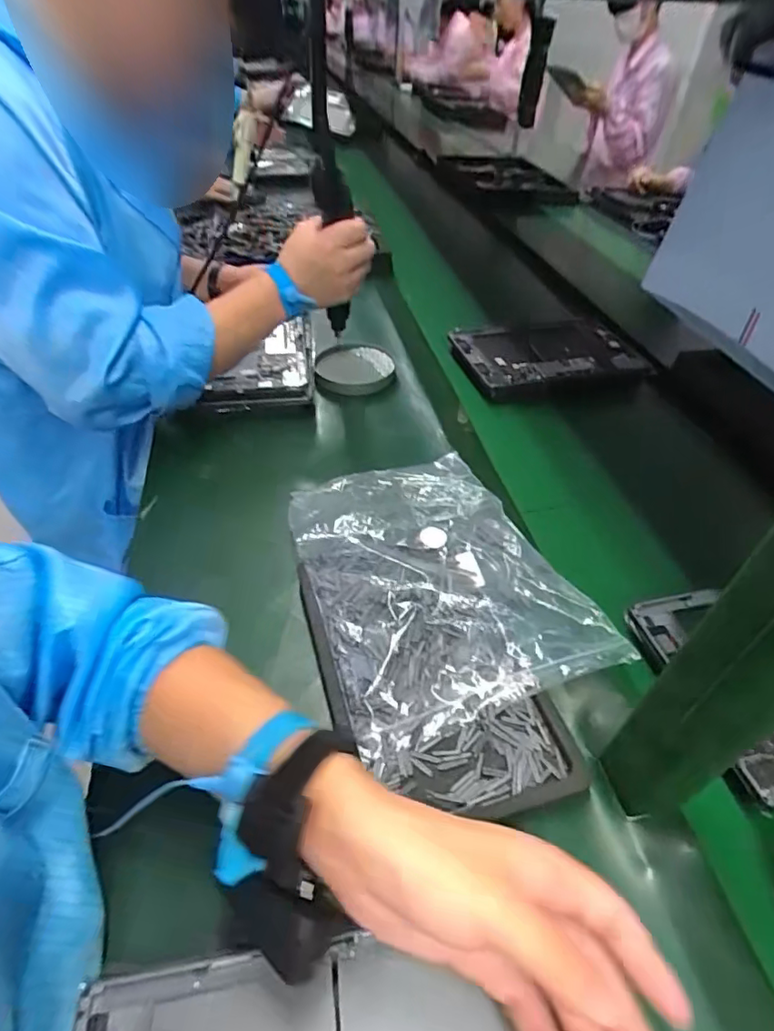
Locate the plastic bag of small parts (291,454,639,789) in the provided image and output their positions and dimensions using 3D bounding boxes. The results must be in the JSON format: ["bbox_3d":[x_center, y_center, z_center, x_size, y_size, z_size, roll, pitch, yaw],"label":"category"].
[{"bbox_3d":[0.036,0.045,0.480,0.214,0.031,0.275,-16,47,-18],"label":"plastic bag of small parts"}]

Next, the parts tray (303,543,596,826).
[{"bbox_3d":[0.028,0.106,0.420,0.153,0.035,0.241,-11,46,-13],"label":"parts tray"}]

